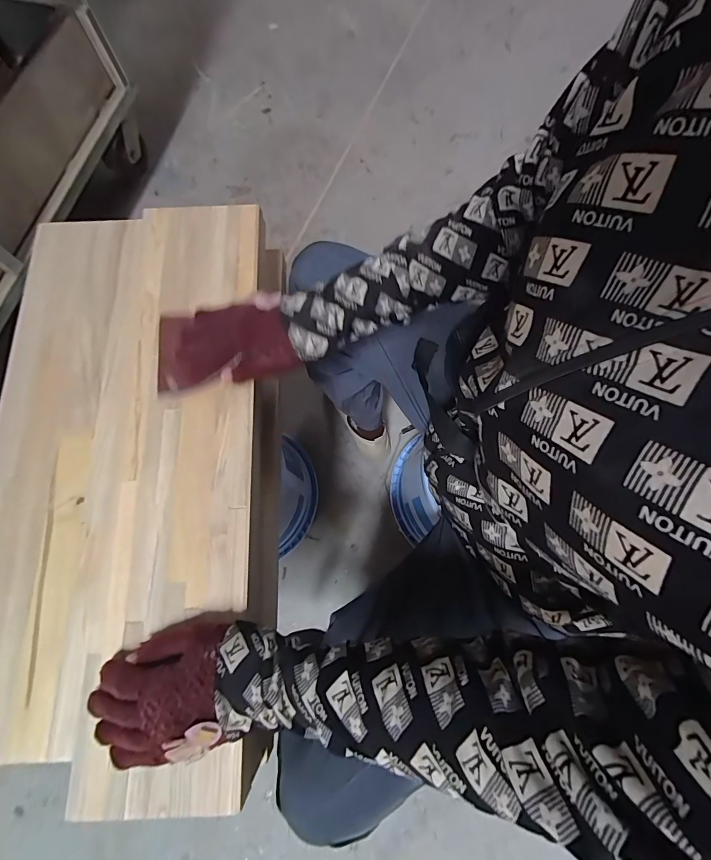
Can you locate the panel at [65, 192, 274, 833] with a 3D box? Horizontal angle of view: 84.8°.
[{"bbox_3d":[-0.175,0.023,0.418,0.178,0.023,0.619,-4,75,-1],"label":"panel"}]

